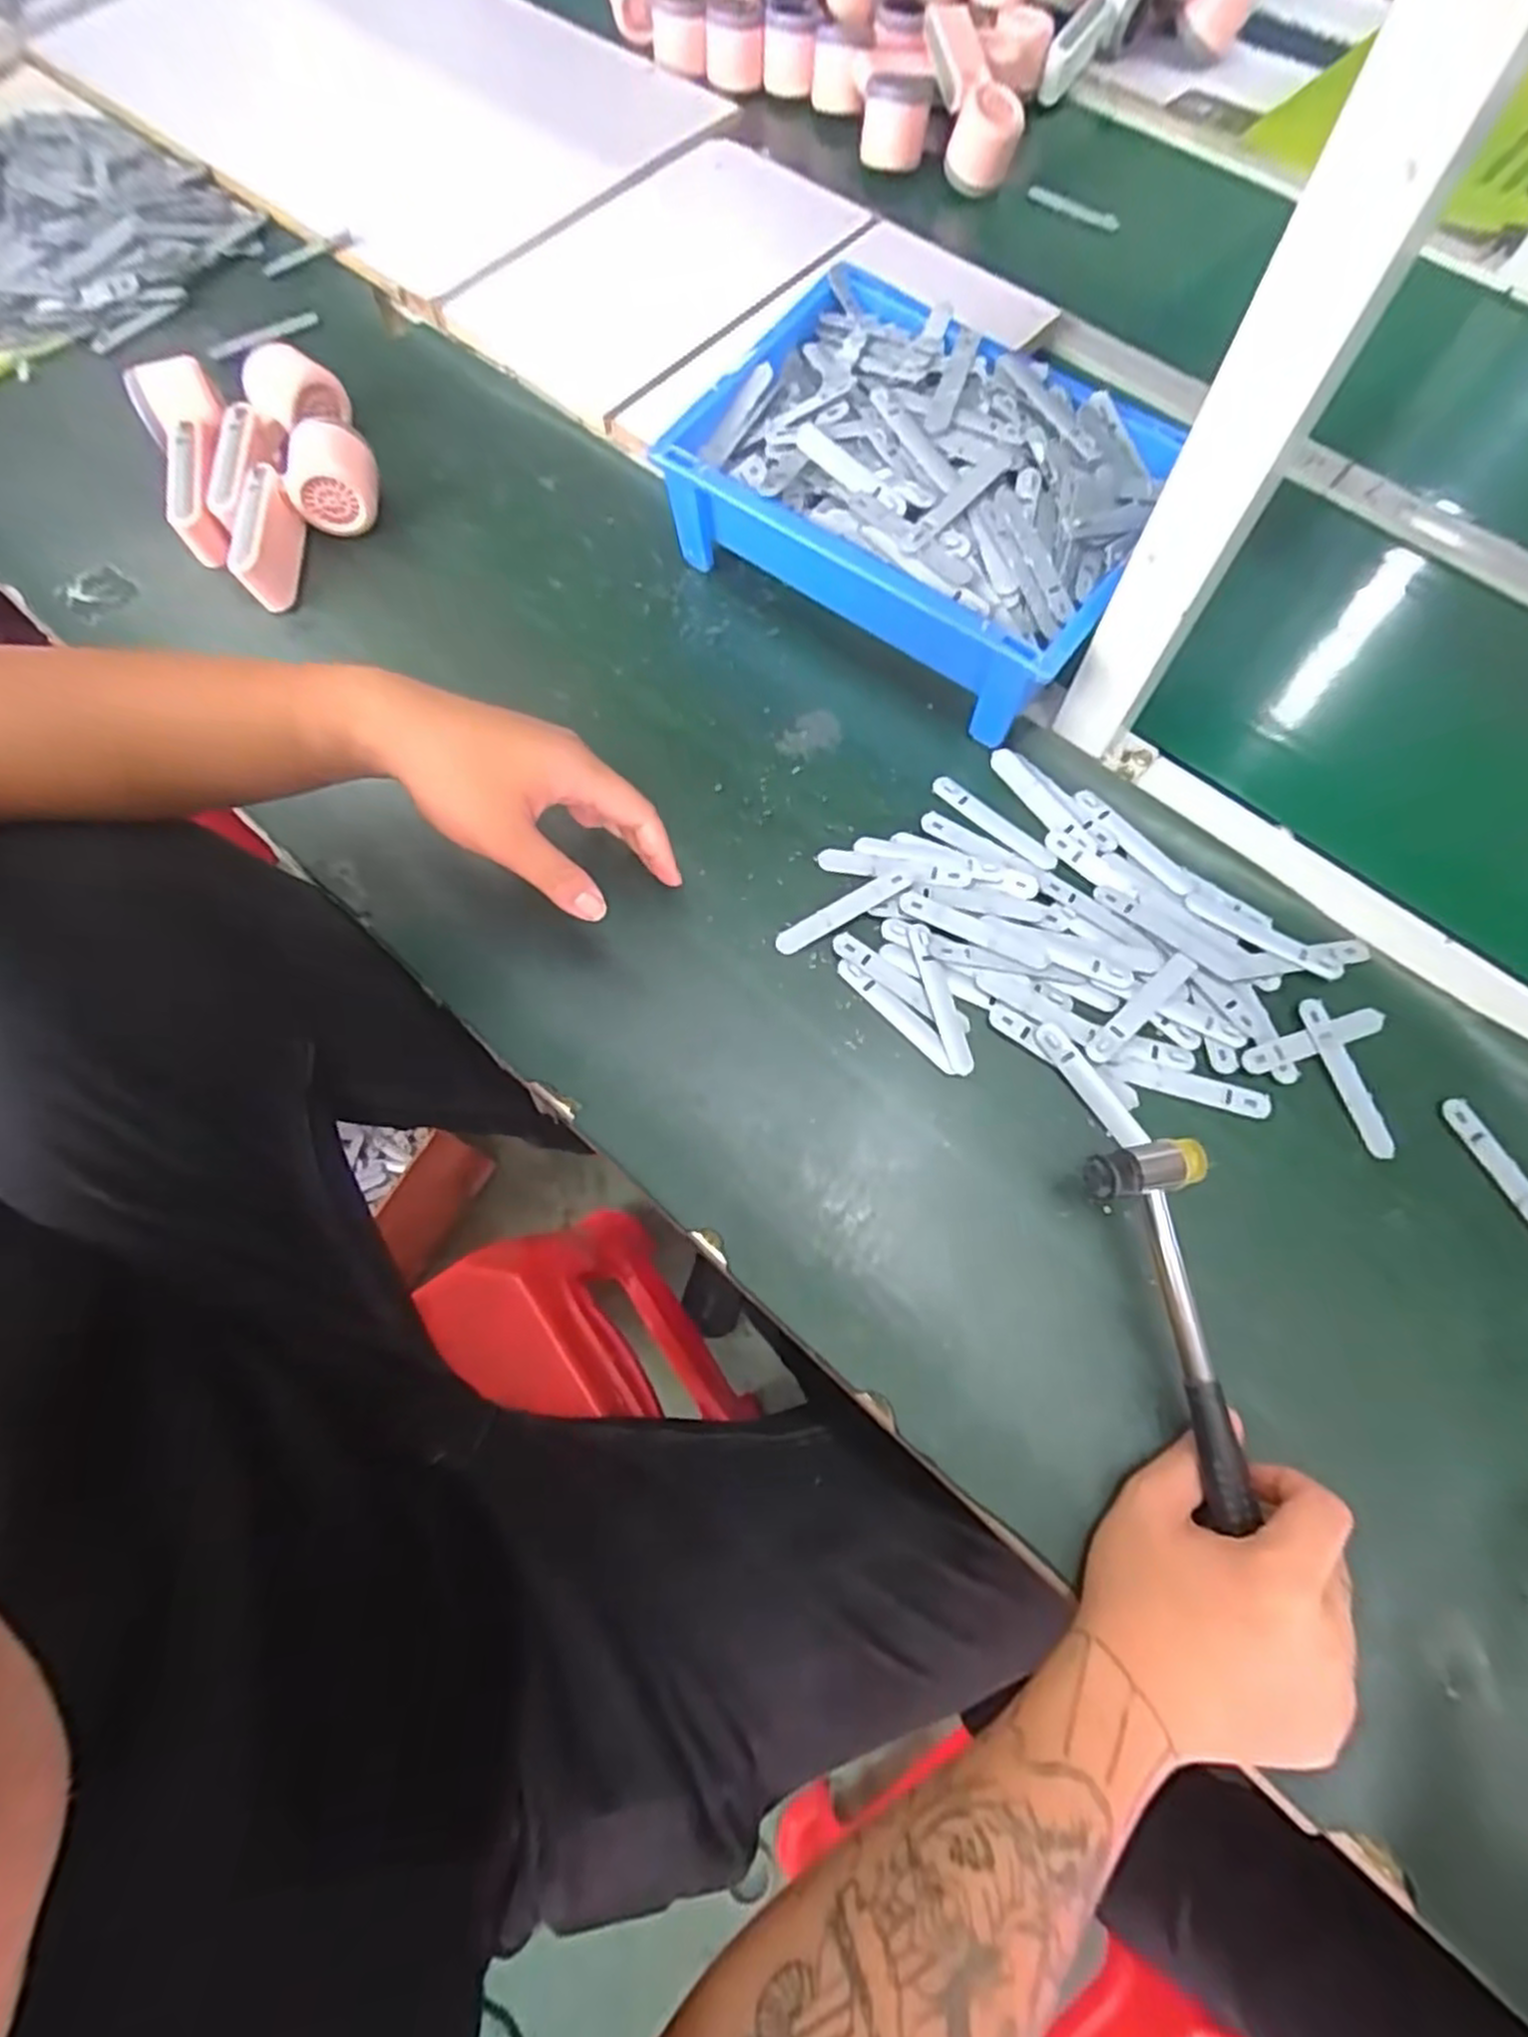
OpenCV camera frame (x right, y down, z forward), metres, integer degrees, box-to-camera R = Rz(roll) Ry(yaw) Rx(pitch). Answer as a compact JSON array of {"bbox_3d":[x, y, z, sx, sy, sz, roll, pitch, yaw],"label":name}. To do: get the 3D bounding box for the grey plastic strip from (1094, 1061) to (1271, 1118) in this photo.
[{"bbox_3d":[0.241,0.039,0.456,0.096,0.004,0.014,15,71,5],"label":"grey plastic strip"}]

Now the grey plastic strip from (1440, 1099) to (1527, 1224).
[{"bbox_3d":[0.413,0.088,0.439,0.016,0.005,0.094,-27,73,-9],"label":"grey plastic strip"}]

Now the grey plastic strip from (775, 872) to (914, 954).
[{"bbox_3d":[0.050,-0.067,0.494,0.094,0.004,0.016,-30,80,-4],"label":"grey plastic strip"}]

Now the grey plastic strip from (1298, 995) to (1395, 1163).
[{"bbox_3d":[0.335,0.034,0.456,0.016,0.004,0.094,-19,77,-2],"label":"grey plastic strip"}]

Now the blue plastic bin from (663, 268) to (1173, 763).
[{"bbox_3d":[0.104,-0.349,0.548,0.308,0.112,0.214,34,74,11],"label":"blue plastic bin"}]

